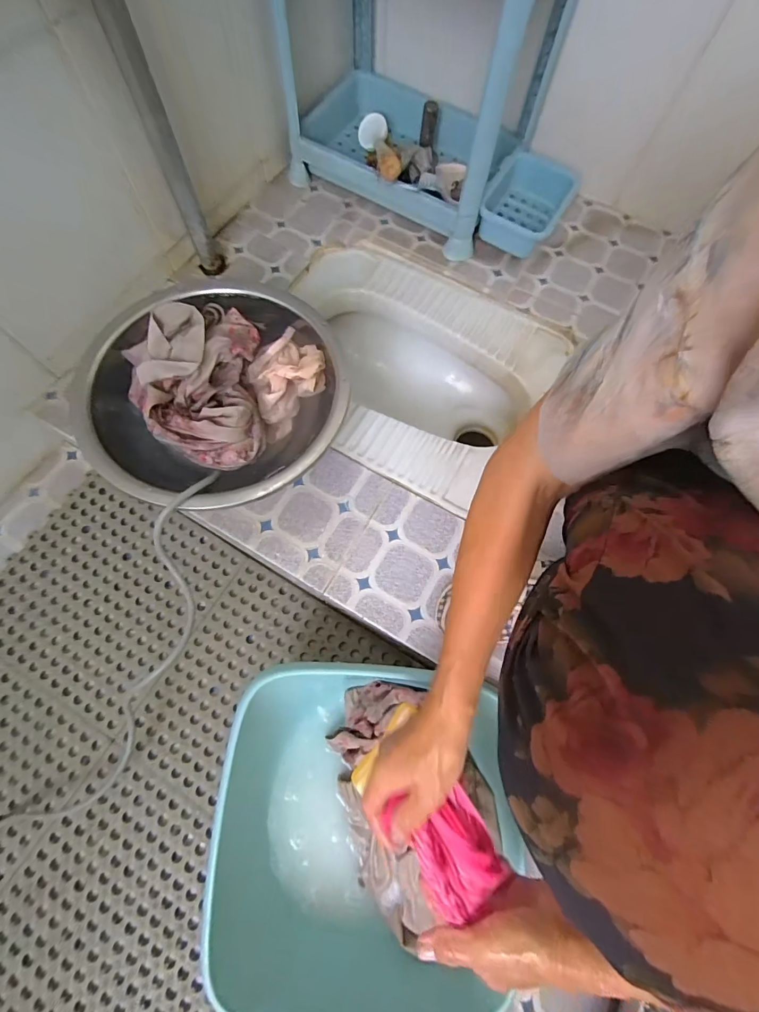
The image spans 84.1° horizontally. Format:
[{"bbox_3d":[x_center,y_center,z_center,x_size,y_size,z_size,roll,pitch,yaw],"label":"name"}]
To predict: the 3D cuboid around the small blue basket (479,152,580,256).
[{"bbox_3d":[0.246,-0.504,0.712,0.125,0.070,0.176,28,71,9],"label":"small blue basket"}]

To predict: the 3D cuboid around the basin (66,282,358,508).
[{"bbox_3d":[-0.212,-0.154,0.541,0.314,0.090,0.332,1,72,-2],"label":"basin"}]

